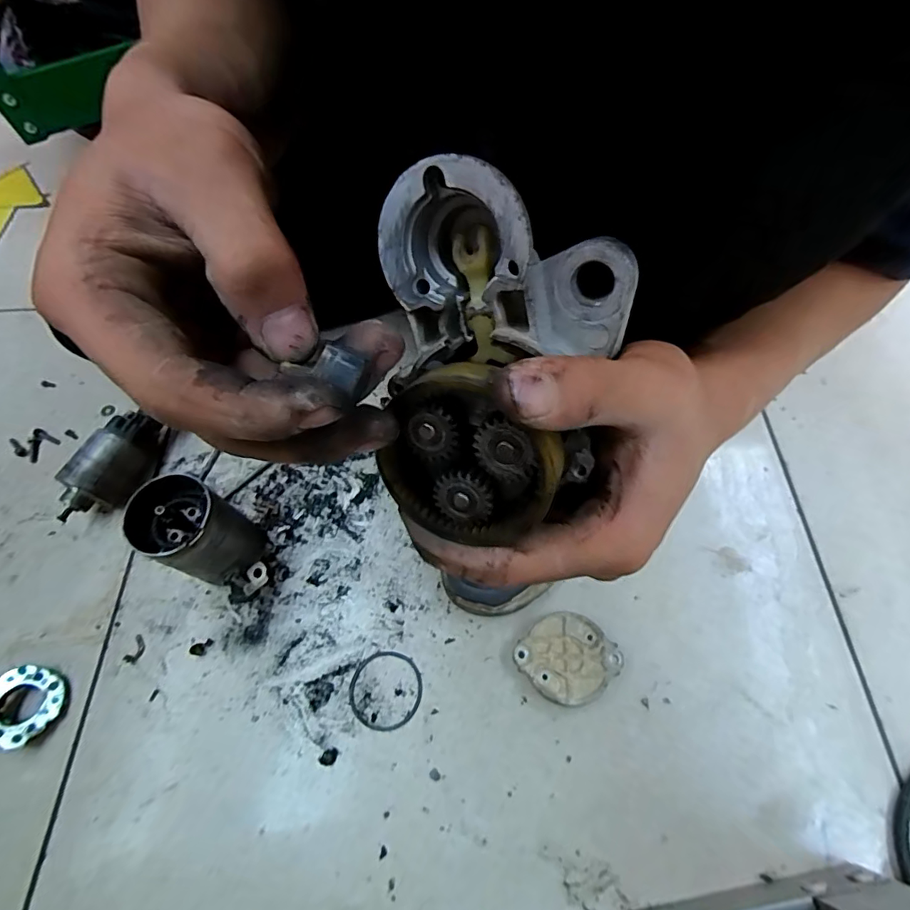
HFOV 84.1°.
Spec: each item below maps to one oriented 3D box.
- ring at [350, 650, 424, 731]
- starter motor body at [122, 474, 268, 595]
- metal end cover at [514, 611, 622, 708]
[{"bbox_3d":[-0.055,0.185,0.398,0.057,0.004,0.057,-1,61,2],"label":"ring"},{"bbox_3d":[-0.197,0.069,0.412,0.080,0.106,0.064,21,64,14],"label":"starter motor body"},{"bbox_3d":[0.087,0.159,0.397,0.064,0.020,0.066,-42,67,-18],"label":"metal end cover"}]

